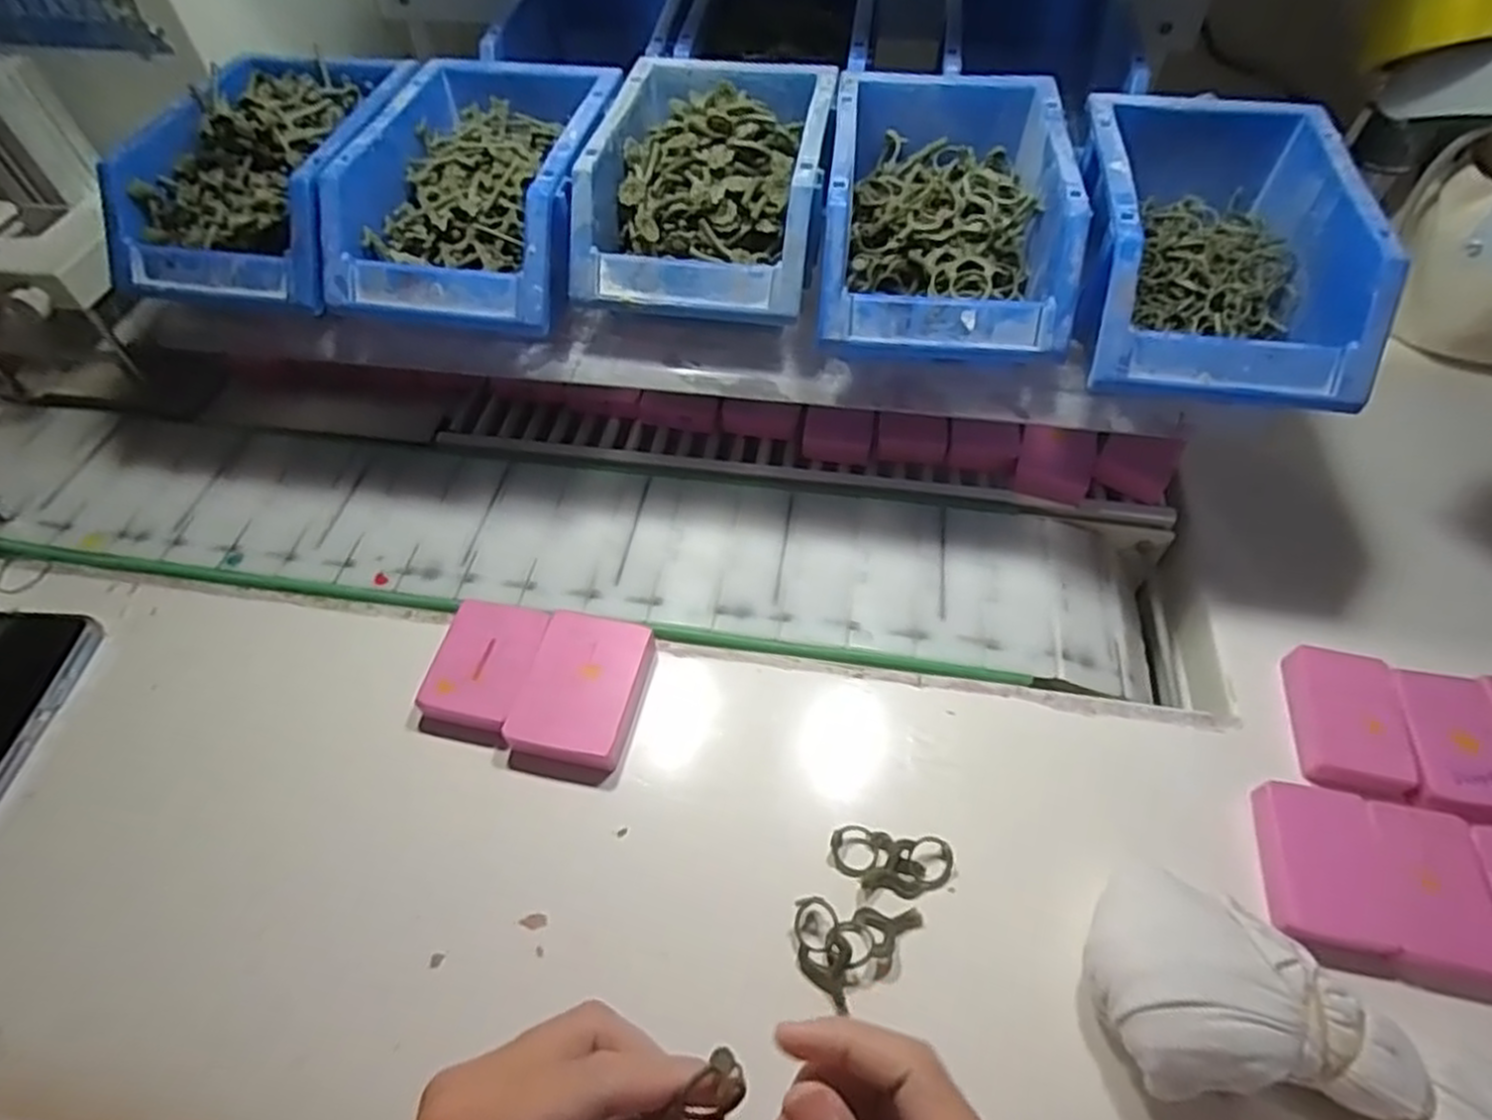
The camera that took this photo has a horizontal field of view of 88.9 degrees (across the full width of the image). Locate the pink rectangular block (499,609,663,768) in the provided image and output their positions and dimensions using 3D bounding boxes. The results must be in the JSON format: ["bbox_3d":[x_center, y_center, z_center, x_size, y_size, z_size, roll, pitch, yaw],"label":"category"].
[{"bbox_3d":[-0.086,0.067,0.402,0.058,0.015,0.081,10,56,8],"label":"pink rectangular block"}]

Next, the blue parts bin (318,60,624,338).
[{"bbox_3d":[-0.146,-0.210,0.428,0.123,0.059,0.179,7,54,6],"label":"blue parts bin"}]

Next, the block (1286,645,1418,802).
[{"bbox_3d":[0.311,0.085,0.393,0.049,0.020,0.073,11,54,8],"label":"block"}]

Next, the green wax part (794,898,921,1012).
[{"bbox_3d":[0.046,0.165,0.341,0.053,0.009,0.043,-39,62,-25],"label":"green wax part"}]

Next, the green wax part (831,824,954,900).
[{"bbox_3d":[0.069,0.142,0.358,0.056,0.006,0.028,9,54,7],"label":"green wax part"}]

